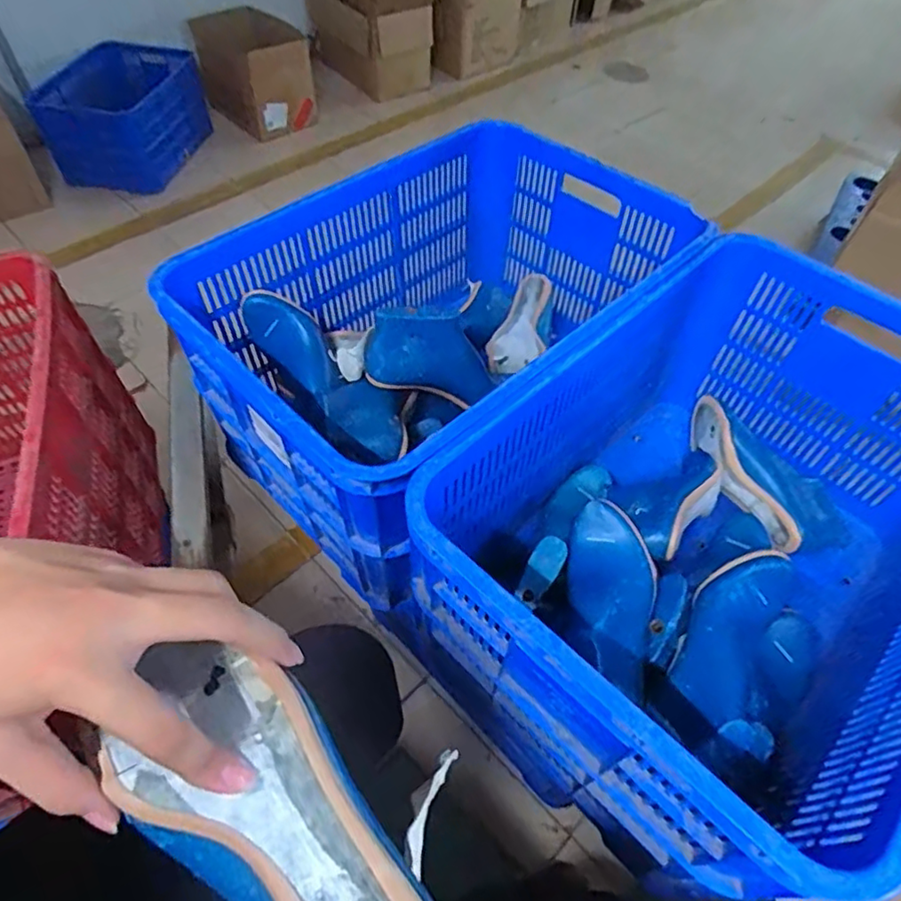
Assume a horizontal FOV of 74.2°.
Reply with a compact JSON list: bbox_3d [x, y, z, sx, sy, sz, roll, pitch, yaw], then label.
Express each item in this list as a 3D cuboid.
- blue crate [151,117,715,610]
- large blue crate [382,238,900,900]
[{"bbox_3d":[-0.002,-0.166,0.832,0.421,0.291,0.613,39,61,23],"label":"blue crate"},{"bbox_3d":[0.299,0.077,0.672,0.408,0.303,0.607,39,61,23],"label":"large blue crate"}]

